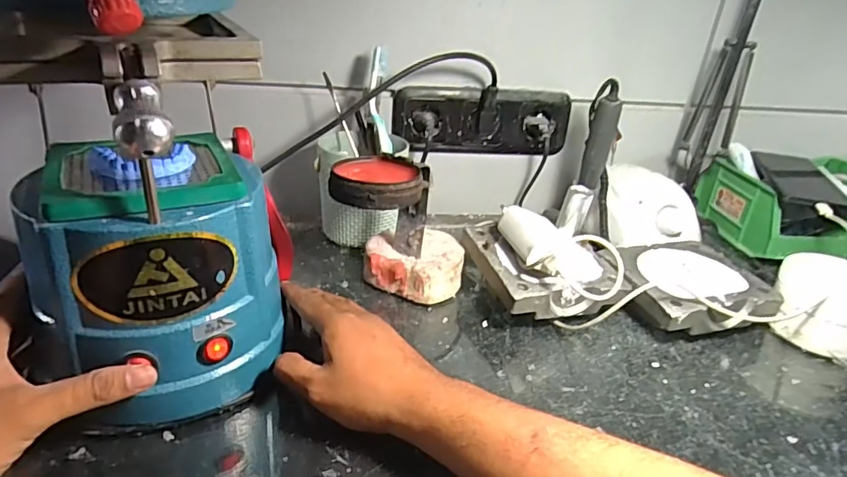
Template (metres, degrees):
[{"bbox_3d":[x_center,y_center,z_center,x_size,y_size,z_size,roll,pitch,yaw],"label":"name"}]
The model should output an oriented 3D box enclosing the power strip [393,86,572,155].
[{"bbox_3d":[0.076,-0.141,0.651,0.218,0.078,0.035,0,29,-6],"label":"power strip"}]

